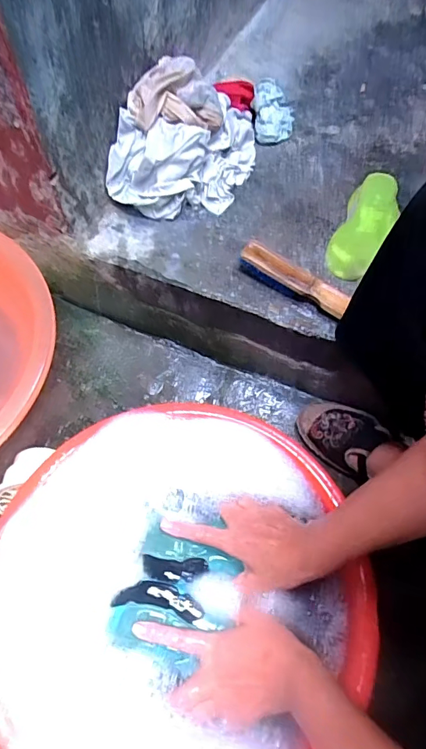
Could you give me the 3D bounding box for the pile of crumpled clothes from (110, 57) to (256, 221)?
[{"bbox_3d":[-0.036,-0.394,0.721,0.196,0.132,0.283,16,61,6],"label":"pile of crumpled clothes"}]

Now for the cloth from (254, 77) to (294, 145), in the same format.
[{"bbox_3d":[0.116,-0.503,0.833,0.076,0.044,0.166,5,61,0],"label":"cloth"}]

